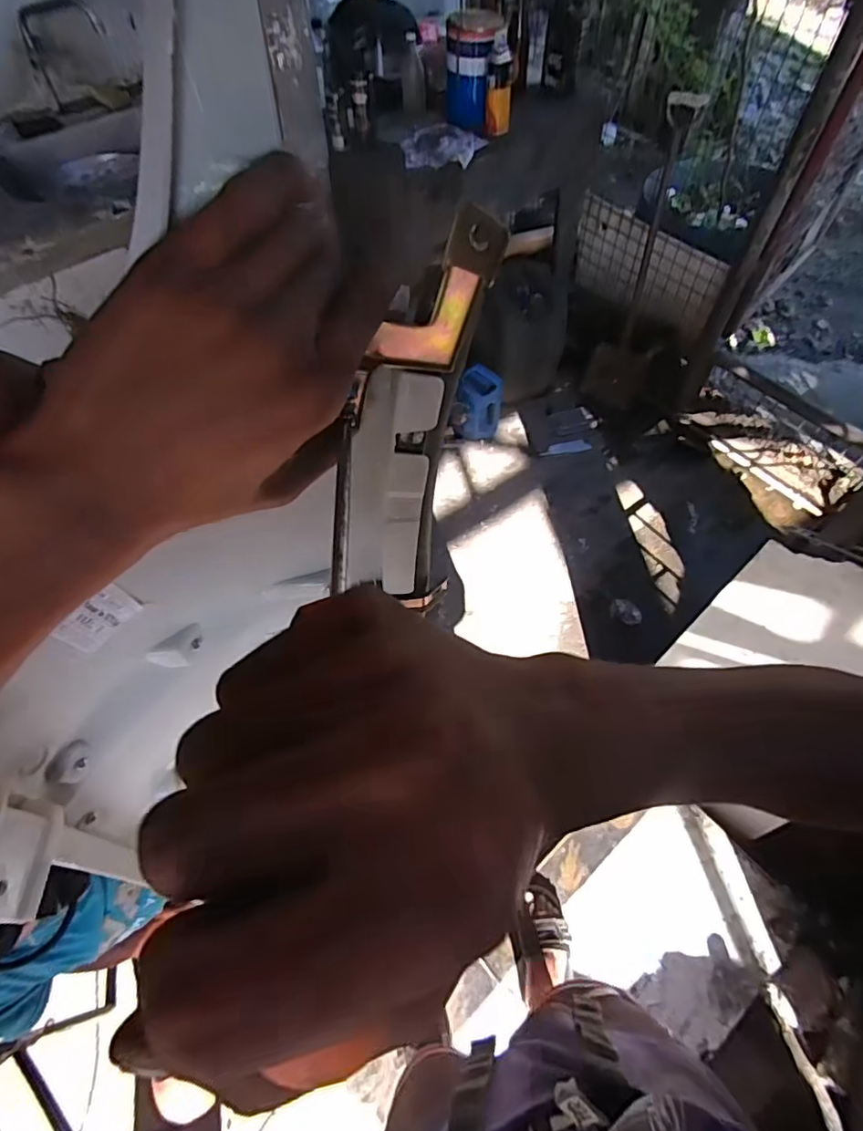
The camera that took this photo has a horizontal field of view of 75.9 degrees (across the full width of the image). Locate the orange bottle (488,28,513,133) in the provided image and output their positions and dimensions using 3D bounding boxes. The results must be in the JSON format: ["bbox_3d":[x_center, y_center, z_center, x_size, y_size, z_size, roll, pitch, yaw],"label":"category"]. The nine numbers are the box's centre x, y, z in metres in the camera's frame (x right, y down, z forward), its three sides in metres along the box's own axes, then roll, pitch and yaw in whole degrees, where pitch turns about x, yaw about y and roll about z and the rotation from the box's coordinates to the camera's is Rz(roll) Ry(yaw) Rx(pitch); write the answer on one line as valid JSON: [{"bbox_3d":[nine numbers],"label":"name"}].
[{"bbox_3d":[0.173,-1.218,1.402,0.065,0.173,0.076,-13,60,-6],"label":"orange bottle"}]

